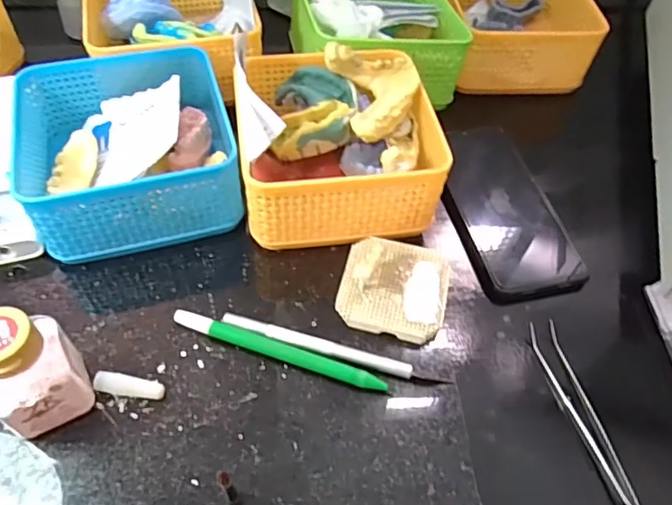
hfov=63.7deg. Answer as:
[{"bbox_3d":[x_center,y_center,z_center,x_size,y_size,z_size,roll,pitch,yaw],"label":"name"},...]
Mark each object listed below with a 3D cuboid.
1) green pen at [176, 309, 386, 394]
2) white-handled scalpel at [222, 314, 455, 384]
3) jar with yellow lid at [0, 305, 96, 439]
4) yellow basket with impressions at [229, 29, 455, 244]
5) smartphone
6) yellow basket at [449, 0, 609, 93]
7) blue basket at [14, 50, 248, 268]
[{"bbox_3d":[-0.034,0.057,0.317,0.130,0.009,0.011,17,55,9],"label":"green pen"},{"bbox_3d":[-0.002,0.058,0.320,0.135,0.007,0.009,15,54,7],"label":"white-handled scalpel"},{"bbox_3d":[-0.152,0.060,0.269,0.039,0.073,0.038,-26,60,-21],"label":"jar with yellow lid"},{"bbox_3d":[0.001,-0.083,0.374,0.132,0.083,0.135,-6,55,-8],"label":"yellow basket with impressions"},{"bbox_3d":[0.126,-0.036,0.418,0.081,0.009,0.159,-10,55,-11],"label":"smartphone"},{"bbox_3d":[0.168,-0.224,0.525,0.127,0.059,0.134,-3,54,-6],"label":"yellow basket"},{"bbox_3d":[-0.137,-0.075,0.374,0.139,0.059,0.142,-13,56,-13],"label":"blue basket"}]

